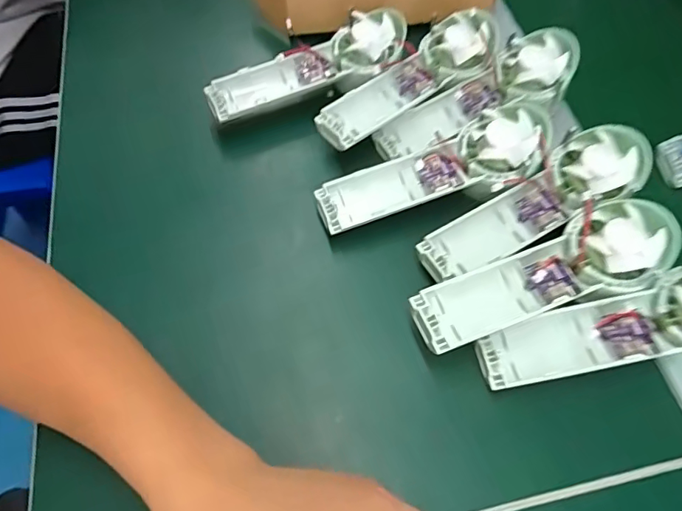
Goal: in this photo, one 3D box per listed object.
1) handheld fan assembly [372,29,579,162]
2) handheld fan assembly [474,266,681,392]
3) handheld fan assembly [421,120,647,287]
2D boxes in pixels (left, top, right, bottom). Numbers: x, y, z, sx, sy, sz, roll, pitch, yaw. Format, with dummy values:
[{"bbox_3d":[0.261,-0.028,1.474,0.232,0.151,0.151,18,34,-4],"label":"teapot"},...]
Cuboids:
[{"bbox_3d":[0.111,-0.125,0.412,0.177,0.040,0.059,-28,63,-2],"label":"handheld fan assembly"},{"bbox_3d":[0.178,0.049,0.317,0.176,0.039,0.064,-15,59,8],"label":"handheld fan assembly"},{"bbox_3d":[0.136,-0.036,0.357,0.175,0.028,0.053,-30,64,-4],"label":"handheld fan assembly"}]

